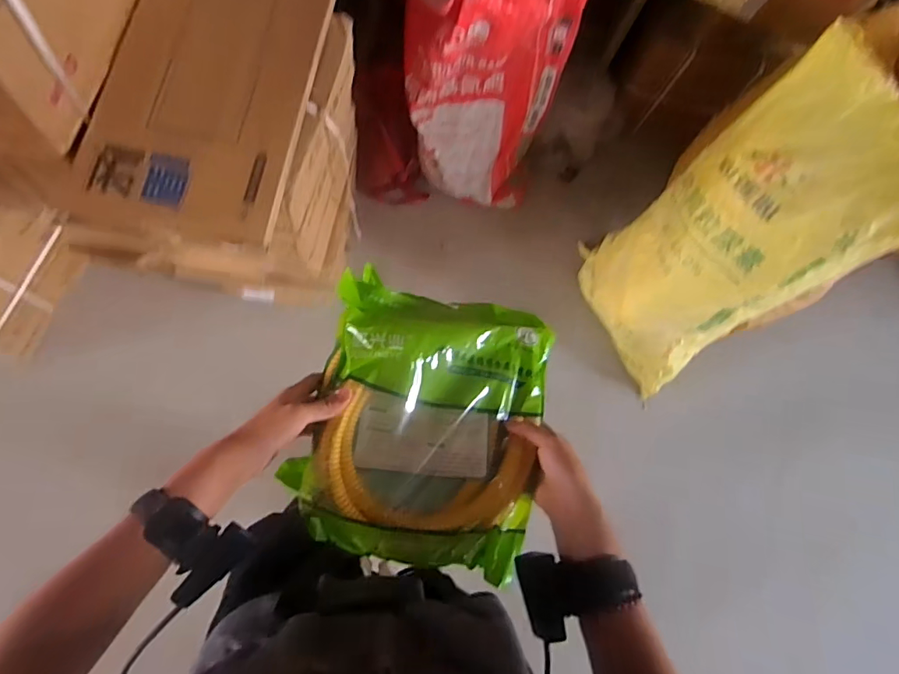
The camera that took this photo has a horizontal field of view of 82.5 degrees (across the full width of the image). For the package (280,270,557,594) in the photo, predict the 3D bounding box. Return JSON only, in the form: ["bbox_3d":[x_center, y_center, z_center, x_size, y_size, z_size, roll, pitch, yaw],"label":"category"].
[{"bbox_3d":[-0.015,0.080,0.531,0.242,0.066,0.283,14,73,-16],"label":"package"}]

